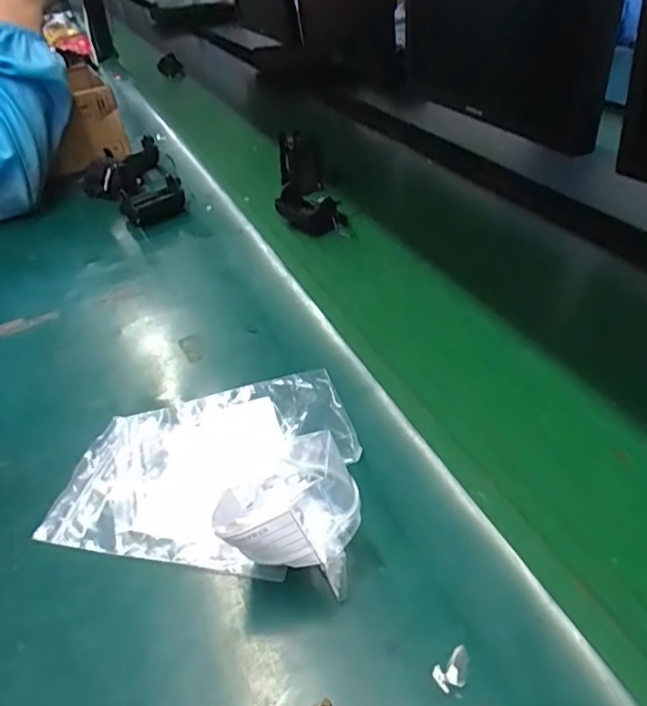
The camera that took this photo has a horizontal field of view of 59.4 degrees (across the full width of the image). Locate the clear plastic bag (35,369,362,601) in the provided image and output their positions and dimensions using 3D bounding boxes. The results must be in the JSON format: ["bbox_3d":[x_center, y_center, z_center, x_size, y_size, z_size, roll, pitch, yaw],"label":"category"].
[{"bbox_3d":[-0.073,0.055,0.342,0.180,0.050,0.163,-1,38,5],"label":"clear plastic bag"}]

